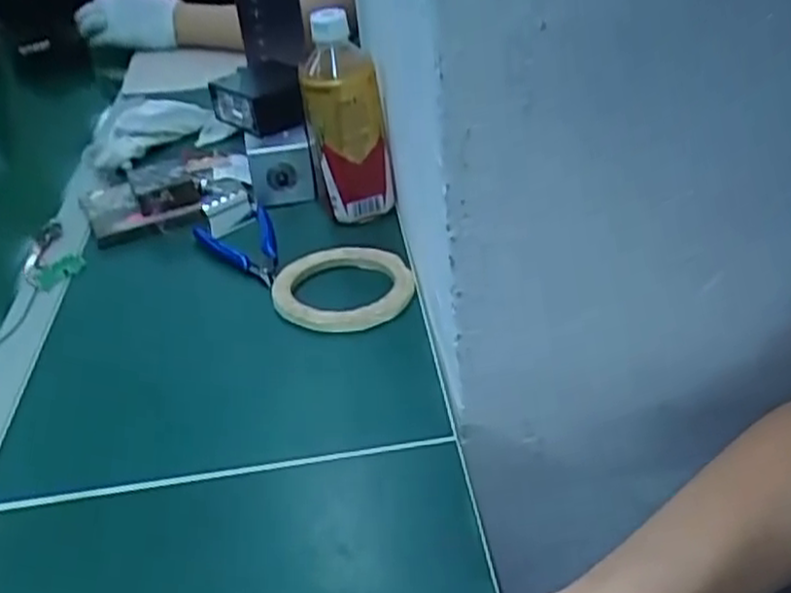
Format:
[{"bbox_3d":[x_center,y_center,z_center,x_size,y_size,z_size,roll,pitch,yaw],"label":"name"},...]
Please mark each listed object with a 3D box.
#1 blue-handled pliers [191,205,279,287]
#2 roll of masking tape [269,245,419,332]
[{"bbox_3d":[-0.134,-0.045,0.724,0.076,0.020,0.141,-23,39,-23],"label":"blue-handled pliers"},{"bbox_3d":[-0.044,-0.007,0.639,0.112,0.020,0.112,-3,35,2],"label":"roll of masking tape"}]

